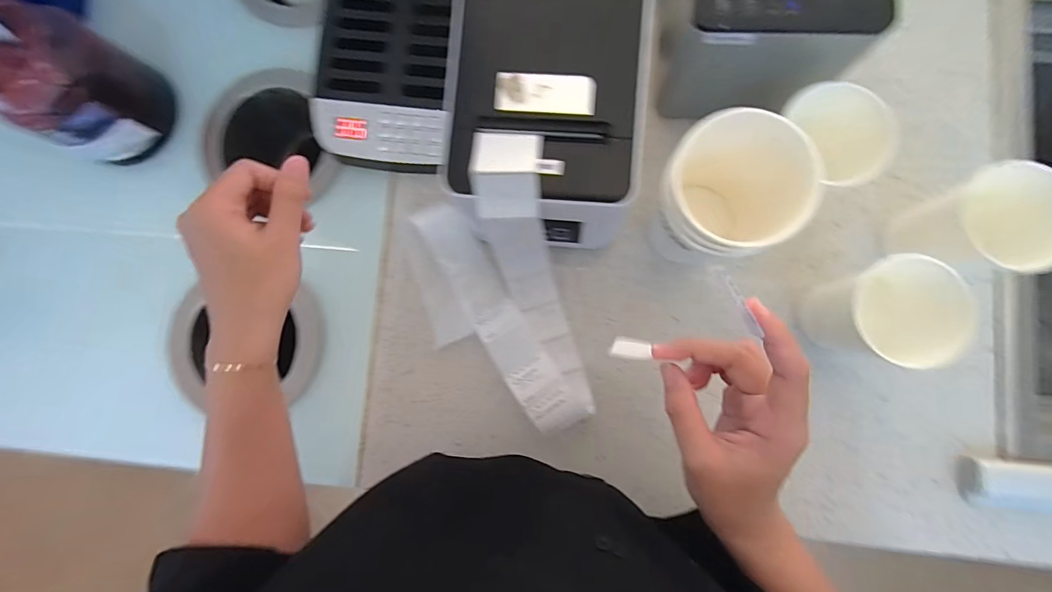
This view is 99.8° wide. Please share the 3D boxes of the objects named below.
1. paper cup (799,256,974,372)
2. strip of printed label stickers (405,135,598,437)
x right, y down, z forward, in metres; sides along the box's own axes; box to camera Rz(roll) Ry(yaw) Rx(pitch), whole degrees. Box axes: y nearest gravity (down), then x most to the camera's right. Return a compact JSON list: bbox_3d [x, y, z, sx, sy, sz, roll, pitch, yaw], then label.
[{"bbox_3d":[0.283,0.013,0.352,0.078,0.094,0.069,26,88,5],"label":"paper cup"},{"bbox_3d":[-0.034,0.008,0.350,0.133,0.129,0.214,-12,85,3],"label":"strip of printed label stickers"}]

